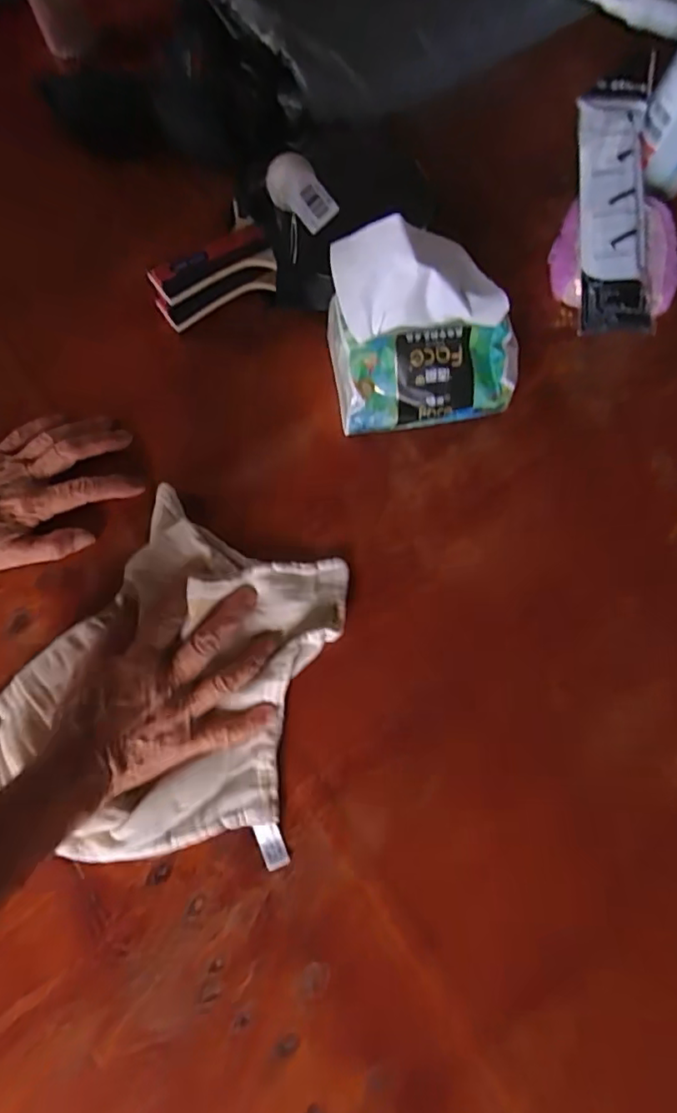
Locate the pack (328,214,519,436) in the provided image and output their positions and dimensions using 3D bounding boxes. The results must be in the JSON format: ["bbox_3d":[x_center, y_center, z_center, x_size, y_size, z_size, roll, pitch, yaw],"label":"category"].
[{"bbox_3d":[0.065,-0.168,0.424,0.145,0.114,0.106,-11,75,-4],"label":"pack"}]

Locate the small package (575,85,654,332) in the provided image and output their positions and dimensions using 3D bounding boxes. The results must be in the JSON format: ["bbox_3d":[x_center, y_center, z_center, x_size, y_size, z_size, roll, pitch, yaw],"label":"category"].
[{"bbox_3d":[0.231,-0.293,0.472,0.057,0.016,0.217,1,83,7],"label":"small package"}]

